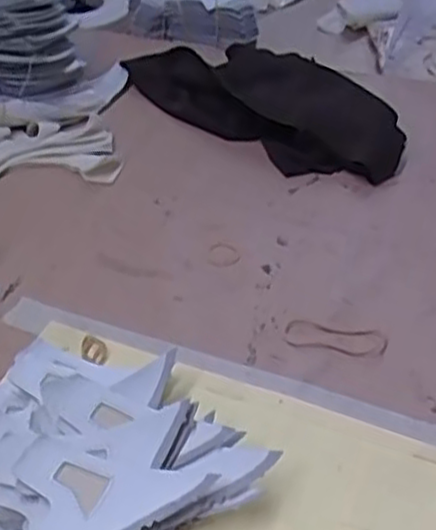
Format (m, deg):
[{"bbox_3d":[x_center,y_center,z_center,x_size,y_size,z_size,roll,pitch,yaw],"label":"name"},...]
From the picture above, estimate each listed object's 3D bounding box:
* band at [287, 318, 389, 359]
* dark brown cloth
[{"bbox_3d":[0.070,0.043,0.428,0.060,0.004,0.021,9,44,10],"label":"band"},{"bbox_3d":[0.037,-0.148,0.610,0.259,0.033,0.099,30,52,29],"label":"dark brown cloth"}]

